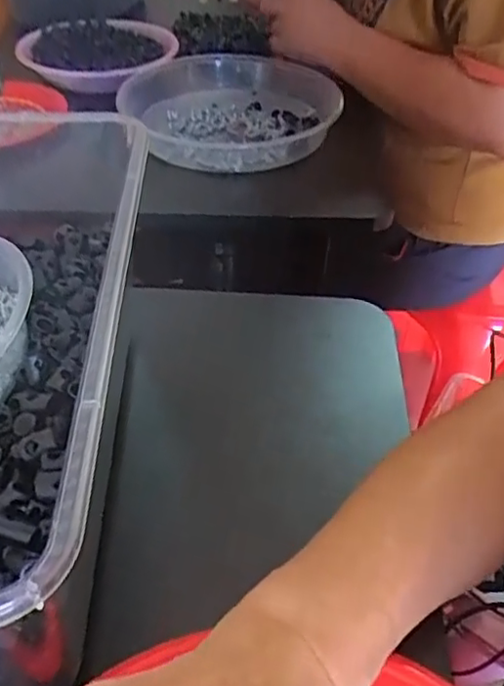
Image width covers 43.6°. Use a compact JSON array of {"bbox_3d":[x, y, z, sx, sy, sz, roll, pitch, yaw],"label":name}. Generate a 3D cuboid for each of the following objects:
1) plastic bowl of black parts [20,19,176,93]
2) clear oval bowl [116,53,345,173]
[{"bbox_3d":[-0.189,-0.338,0.731,0.186,0.041,0.147,21,45,19],"label":"plastic bowl of black parts"},{"bbox_3d":[-0.023,-0.248,0.655,0.217,0.051,0.200,-2,42,-5],"label":"clear oval bowl"}]

